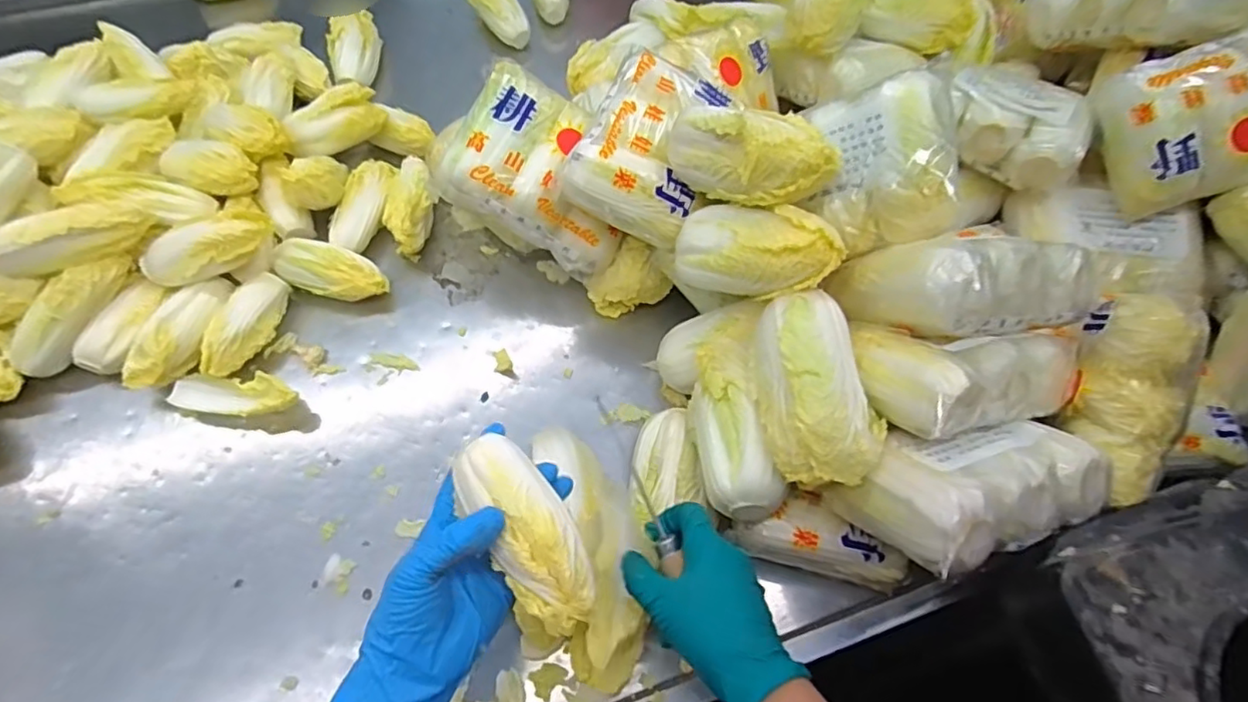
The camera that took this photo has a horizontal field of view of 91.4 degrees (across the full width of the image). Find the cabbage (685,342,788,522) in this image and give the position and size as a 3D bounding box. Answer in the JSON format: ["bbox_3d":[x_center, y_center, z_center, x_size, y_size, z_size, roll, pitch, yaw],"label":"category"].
[{"bbox_3d":[0.083,0.059,0.482,0.050,0.052,0.145,-7,63,-6],"label":"cabbage"}]

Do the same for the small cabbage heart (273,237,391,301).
[{"bbox_3d":[-0.304,-0.079,0.632,0.115,0.046,0.050,22,64,9],"label":"small cabbage heart"}]

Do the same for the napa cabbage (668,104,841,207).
[{"bbox_3d":[0.100,-0.160,0.486,0.140,0.069,0.070,21,62,28],"label":"napa cabbage"}]

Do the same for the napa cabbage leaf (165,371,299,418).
[{"bbox_3d":[-0.362,0.041,0.576,0.115,0.025,0.042,7,62,2],"label":"napa cabbage leaf"}]

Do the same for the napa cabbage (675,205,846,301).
[{"bbox_3d":[0.107,-0.078,0.497,0.136,0.074,0.060,10,38,34],"label":"napa cabbage"}]

